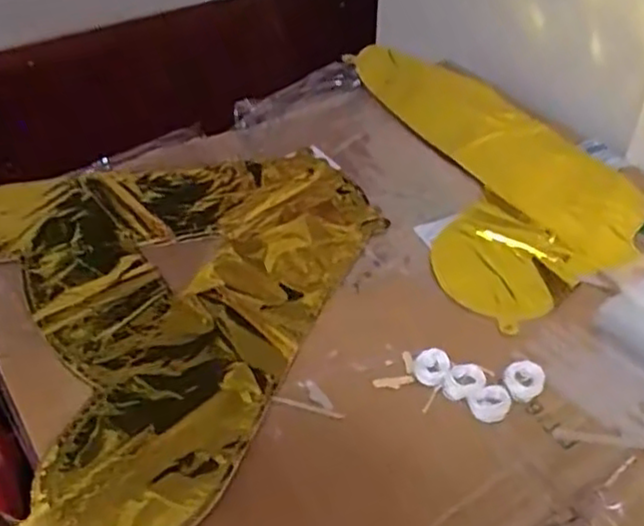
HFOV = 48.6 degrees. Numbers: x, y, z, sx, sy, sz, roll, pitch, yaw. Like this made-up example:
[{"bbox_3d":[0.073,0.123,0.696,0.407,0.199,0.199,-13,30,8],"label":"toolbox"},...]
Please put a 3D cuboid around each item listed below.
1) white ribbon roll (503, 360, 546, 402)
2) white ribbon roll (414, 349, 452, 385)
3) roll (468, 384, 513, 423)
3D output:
[{"bbox_3d":[0.136,0.078,0.478,0.025,0.006,0.031,26,49,25],"label":"white ribbon roll"},{"bbox_3d":[0.075,0.071,0.486,0.024,0.005,0.026,0,43,0],"label":"white ribbon roll"},{"bbox_3d":[0.110,0.090,0.463,0.027,0.008,0.023,-26,49,-26],"label":"roll"}]

